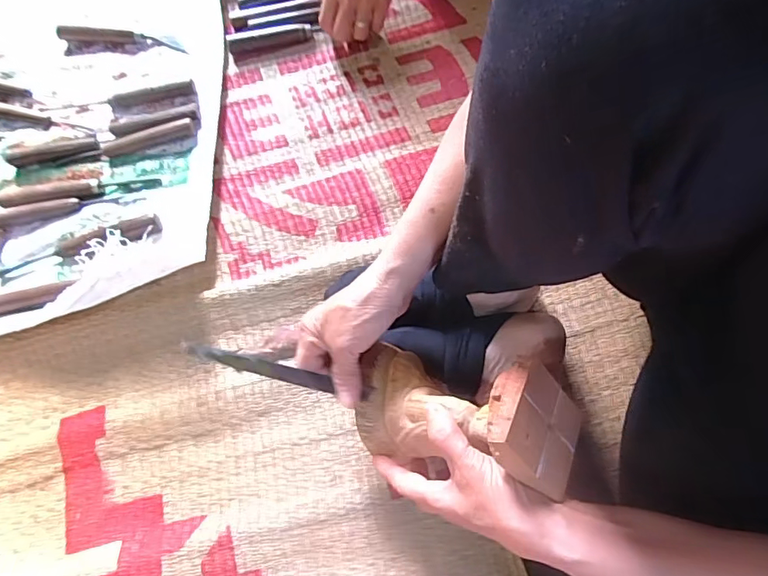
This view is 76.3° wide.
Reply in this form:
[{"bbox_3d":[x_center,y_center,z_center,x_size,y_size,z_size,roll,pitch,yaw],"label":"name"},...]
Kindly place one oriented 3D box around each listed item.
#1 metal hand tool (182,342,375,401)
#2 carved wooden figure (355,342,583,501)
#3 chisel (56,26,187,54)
[{"bbox_3d":[-0.083,0.070,0.404,0.160,0.007,0.013,18,74,-16],"label":"metal hand tool"},{"bbox_3d":[0.049,0.093,0.380,0.171,0.078,0.085,-1,70,42],"label":"carved wooden figure"},{"bbox_3d":[-0.334,-0.322,0.624,0.155,0.013,0.021,4,75,1],"label":"chisel"}]

